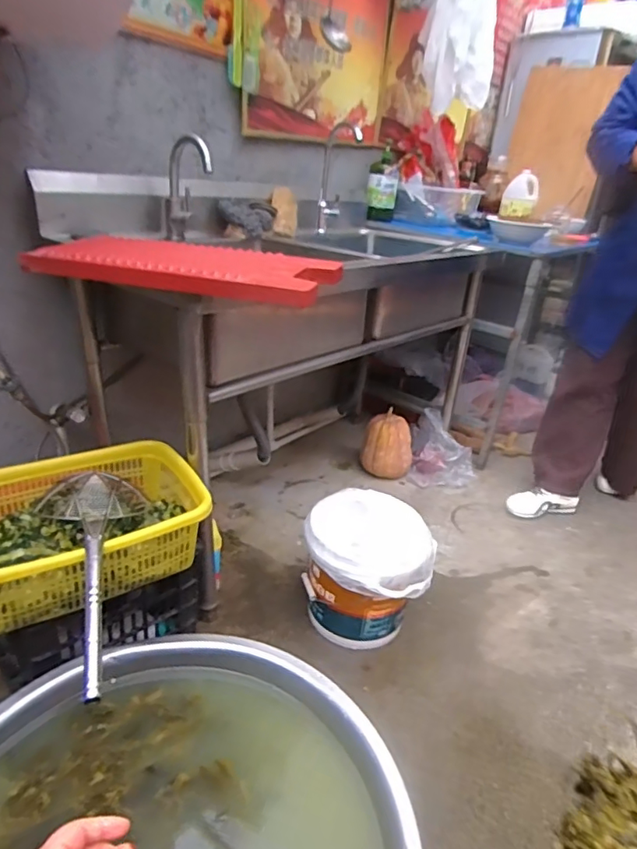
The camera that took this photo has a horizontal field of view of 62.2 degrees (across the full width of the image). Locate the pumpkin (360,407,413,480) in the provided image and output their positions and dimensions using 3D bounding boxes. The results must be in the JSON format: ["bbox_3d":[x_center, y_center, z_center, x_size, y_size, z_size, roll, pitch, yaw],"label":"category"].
[{"bbox_3d":[0.242,0.083,1.842,0.150,0.215,0.157,5,24,-2],"label":"pumpkin"}]

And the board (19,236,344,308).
[{"bbox_3d":[-0.213,-0.269,0.908,0.494,0.056,0.230,11,25,9],"label":"board"}]

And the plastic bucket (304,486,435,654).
[{"bbox_3d":[0.112,0.339,1.213,0.269,0.258,0.264,3,27,-1],"label":"plastic bucket"}]

